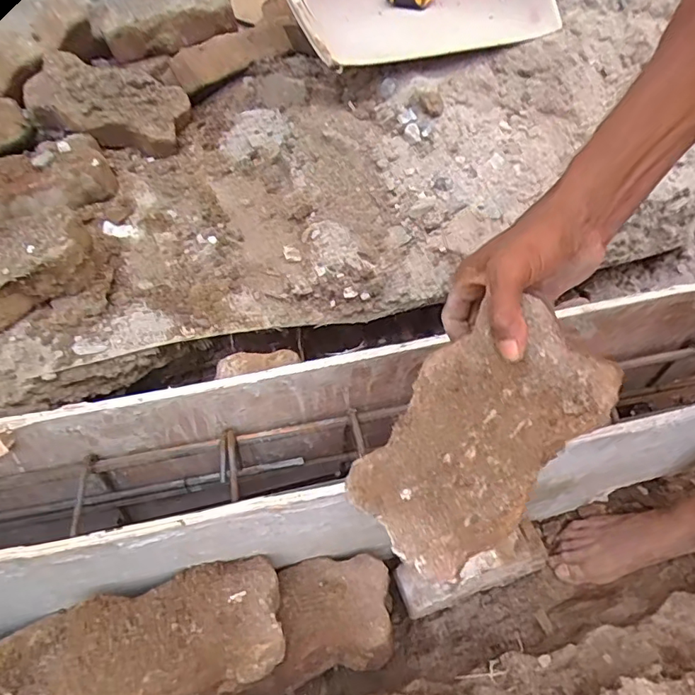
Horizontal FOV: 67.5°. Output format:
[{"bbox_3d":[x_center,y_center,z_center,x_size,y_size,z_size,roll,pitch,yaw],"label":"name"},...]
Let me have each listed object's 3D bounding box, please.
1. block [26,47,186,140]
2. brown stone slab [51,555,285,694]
[{"bbox_3d":[-0.362,-0.373,0.782,0.209,0.071,0.114,9,54,6],"label":"block"},{"bbox_3d":[-0.173,0.288,0.521,0.215,0.063,0.122,-17,55,-13],"label":"brown stone slab"}]

